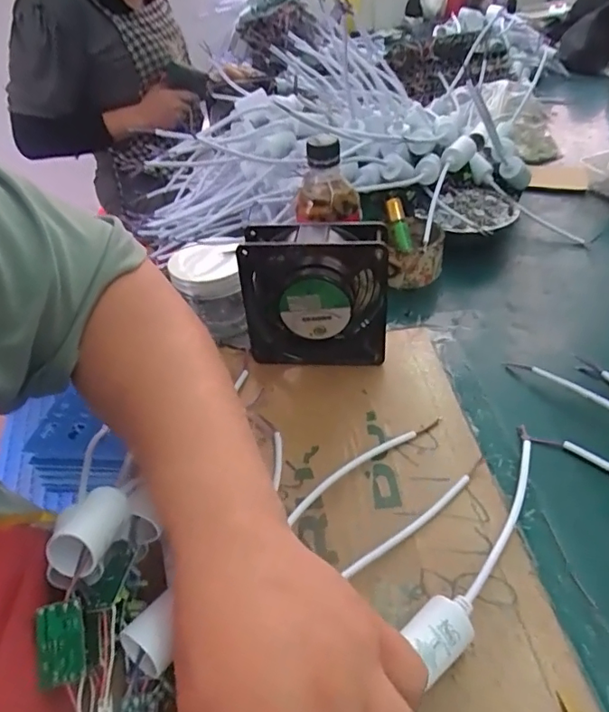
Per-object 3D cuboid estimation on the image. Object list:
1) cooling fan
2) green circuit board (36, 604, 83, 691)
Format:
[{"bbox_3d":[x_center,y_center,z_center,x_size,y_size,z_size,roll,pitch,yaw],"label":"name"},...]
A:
[{"bbox_3d":[0.008,-0.048,0.462,0.125,0.131,0.047,2,38,9],"label":"cooling fan"},{"bbox_3d":[-0.119,0.140,0.255,0.020,0.004,0.036,-10,62,-14],"label":"green circuit board"}]

